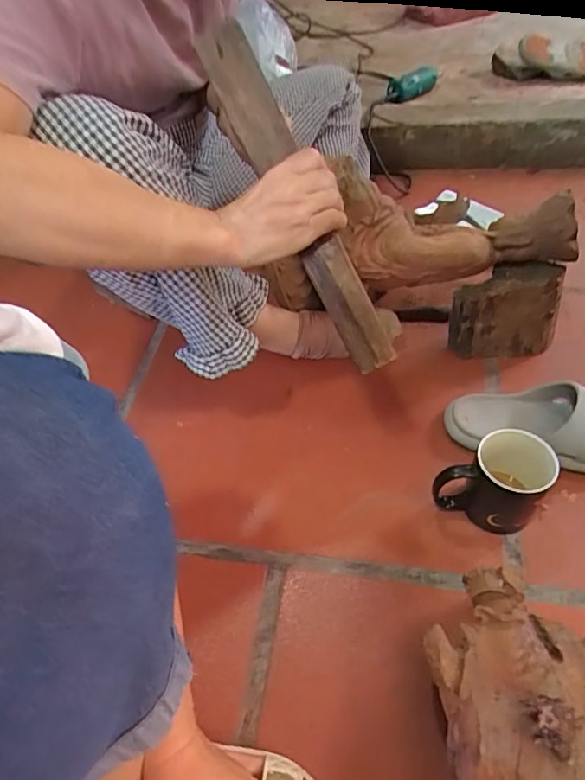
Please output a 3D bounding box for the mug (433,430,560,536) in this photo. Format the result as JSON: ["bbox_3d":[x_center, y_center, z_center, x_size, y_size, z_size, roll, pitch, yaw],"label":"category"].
[{"bbox_3d":[0.225,0.099,0.594,0.105,0.099,0.078,24,53,24],"label":"mug"}]

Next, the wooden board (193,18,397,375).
[{"bbox_3d":[0.002,-0.182,0.518,0.041,0.070,0.352,-27,91,-20],"label":"wooden board"}]

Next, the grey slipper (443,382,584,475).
[{"bbox_3d":[0.320,0.041,0.648,0.249,0.065,0.100,5,48,9],"label":"grey slipper"}]

